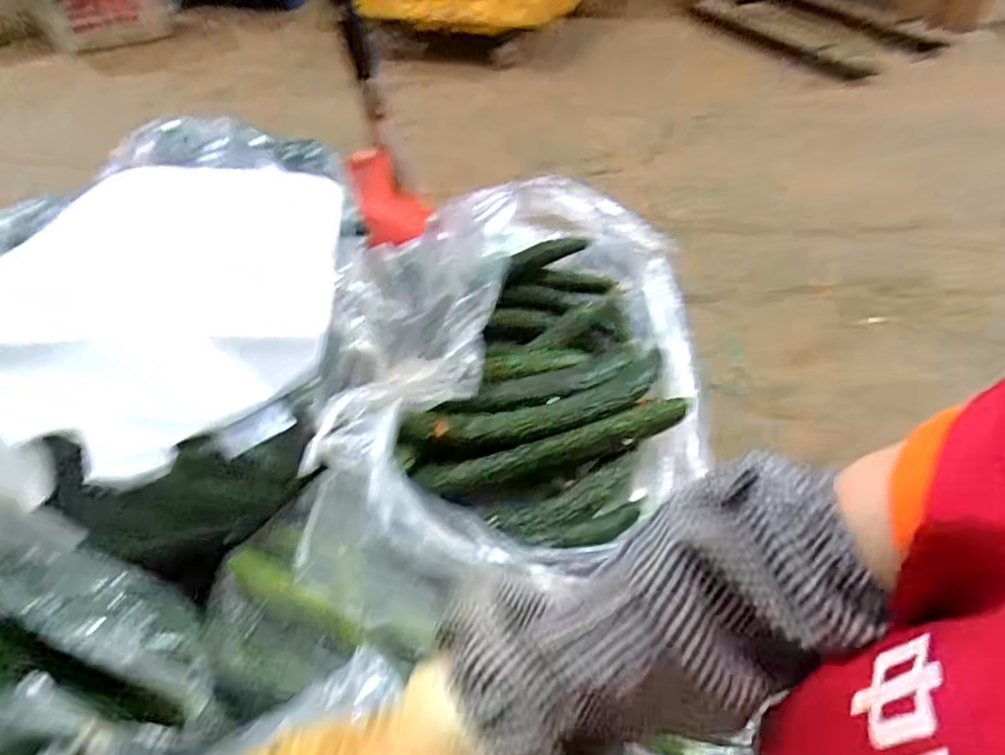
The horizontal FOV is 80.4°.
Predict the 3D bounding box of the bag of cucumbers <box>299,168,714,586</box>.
[{"bbox_3d":[0.017,-0.021,0.630,0.378,0.179,0.439,-4,48,1],"label":"bag of cucumbers"}]

